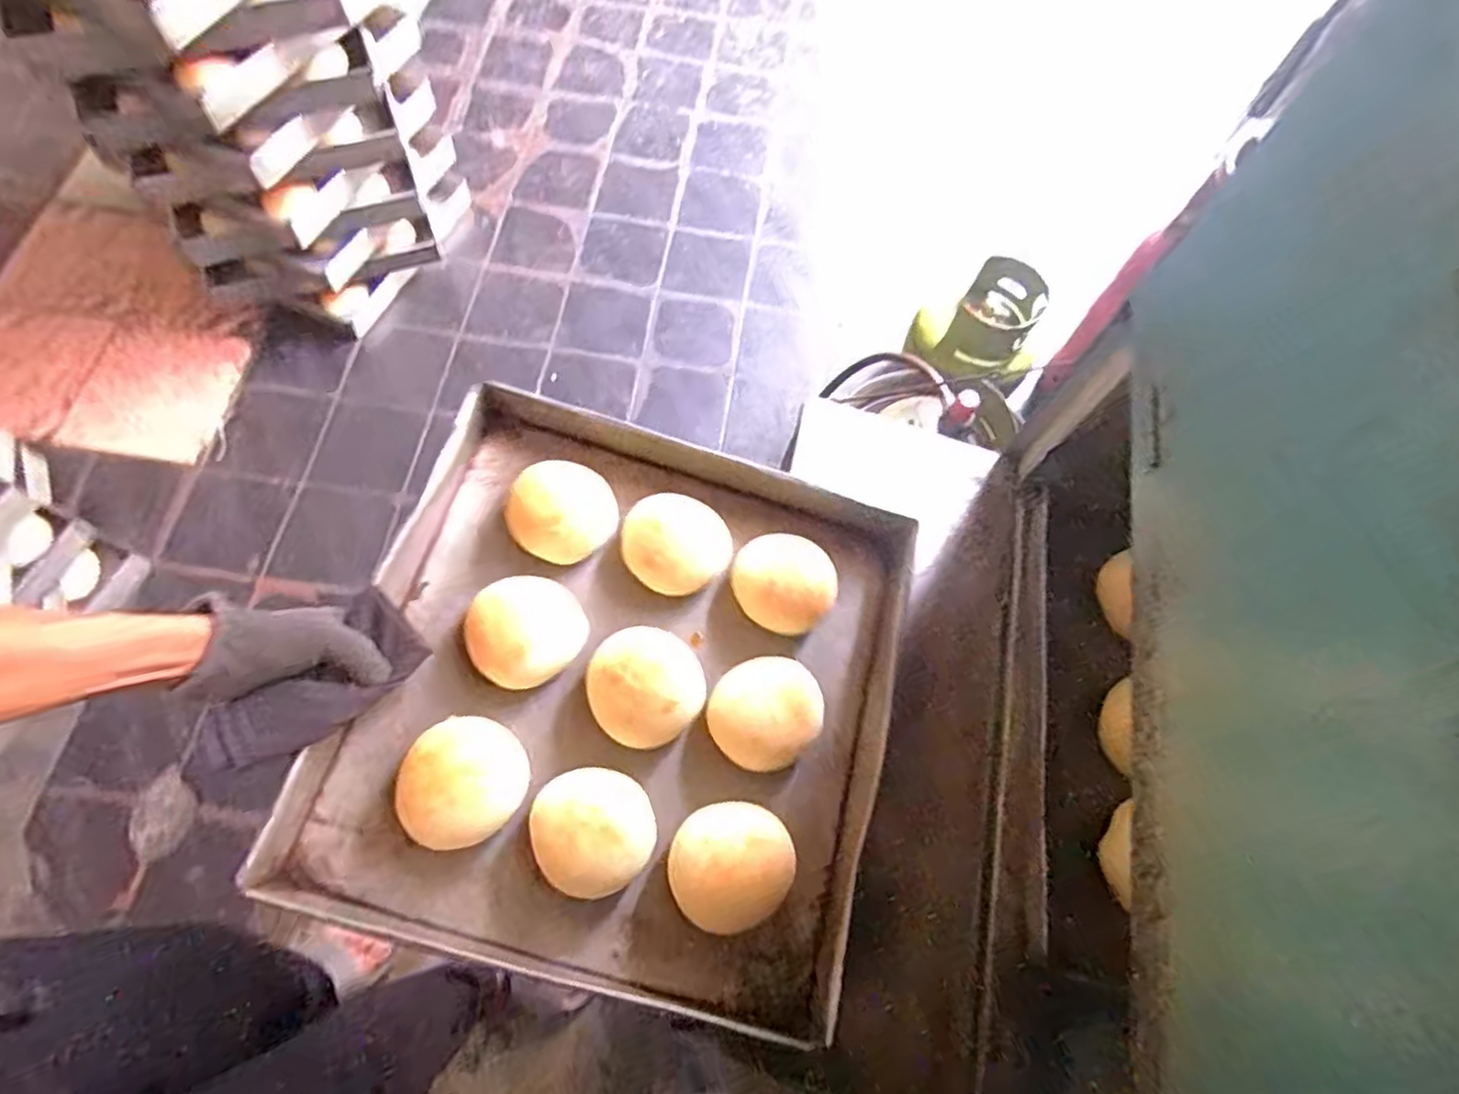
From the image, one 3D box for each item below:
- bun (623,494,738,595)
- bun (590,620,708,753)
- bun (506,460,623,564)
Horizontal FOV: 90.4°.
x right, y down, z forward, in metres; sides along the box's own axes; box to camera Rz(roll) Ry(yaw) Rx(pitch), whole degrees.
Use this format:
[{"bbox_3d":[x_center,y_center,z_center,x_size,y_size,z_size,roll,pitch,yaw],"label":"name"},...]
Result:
[{"bbox_3d":[-0.051,-0.008,0.684,0.100,0.052,0.098,1,67,-3],"label":"bun"},{"bbox_3d":[-0.072,0.117,0.626,0.095,0.048,0.100,-19,70,-11],"label":"bun"},{"bbox_3d":[-0.159,-0.035,0.684,0.100,0.044,0.092,-18,70,-11],"label":"bun"}]

